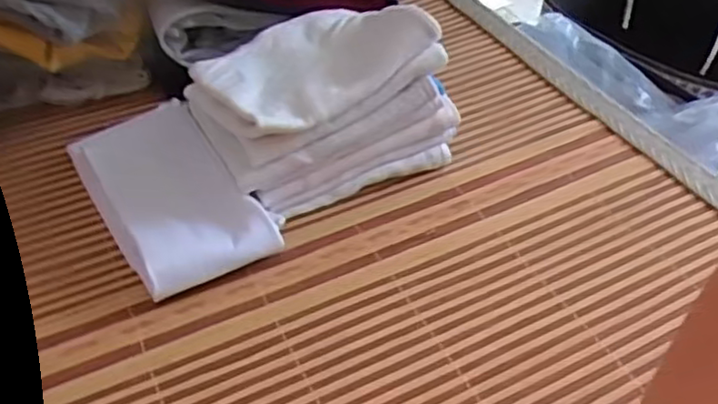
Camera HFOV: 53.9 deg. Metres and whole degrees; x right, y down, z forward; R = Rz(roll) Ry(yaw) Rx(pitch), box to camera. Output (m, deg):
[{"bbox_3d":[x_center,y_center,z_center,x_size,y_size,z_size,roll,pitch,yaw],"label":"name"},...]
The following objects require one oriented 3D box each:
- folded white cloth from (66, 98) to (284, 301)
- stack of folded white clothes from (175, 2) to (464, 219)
[{"bbox_3d":[-0.132,-0.012,0.482,0.088,0.031,0.183,-25,48,-23],"label":"folded white cloth"},{"bbox_3d":[-0.030,-0.071,0.494,0.156,0.094,0.123,-23,47,-21],"label":"stack of folded white clothes"}]

